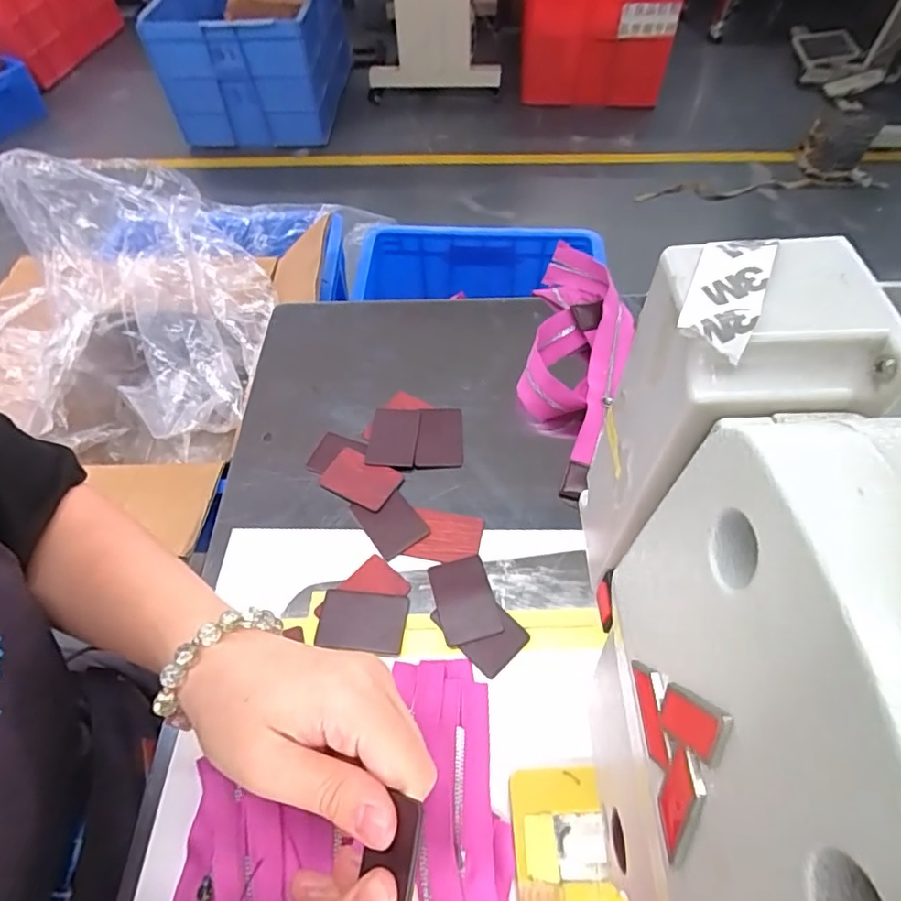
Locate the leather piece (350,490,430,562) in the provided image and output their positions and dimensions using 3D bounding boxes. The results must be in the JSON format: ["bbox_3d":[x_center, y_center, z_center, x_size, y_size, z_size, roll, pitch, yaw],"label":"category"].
[{"bbox_3d":[-0.041,0.047,0.371,0.034,0.004,0.048,-33,61,-19],"label":"leather piece"}]

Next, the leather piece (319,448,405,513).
[{"bbox_3d":[-0.064,0.020,0.390,0.053,0.005,0.035,26,60,18],"label":"leather piece"}]

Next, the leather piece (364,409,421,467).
[{"bbox_3d":[-0.042,-0.010,0.408,0.035,0.004,0.051,4,56,4],"label":"leather piece"}]

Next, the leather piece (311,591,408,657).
[{"bbox_3d":[-0.053,0.103,0.334,0.051,0.004,0.034,6,56,5],"label":"leather piece"}]

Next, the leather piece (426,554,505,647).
[{"bbox_3d":[0.008,0.092,0.341,0.035,0.004,0.052,-14,57,-8],"label":"leather piece"}]

